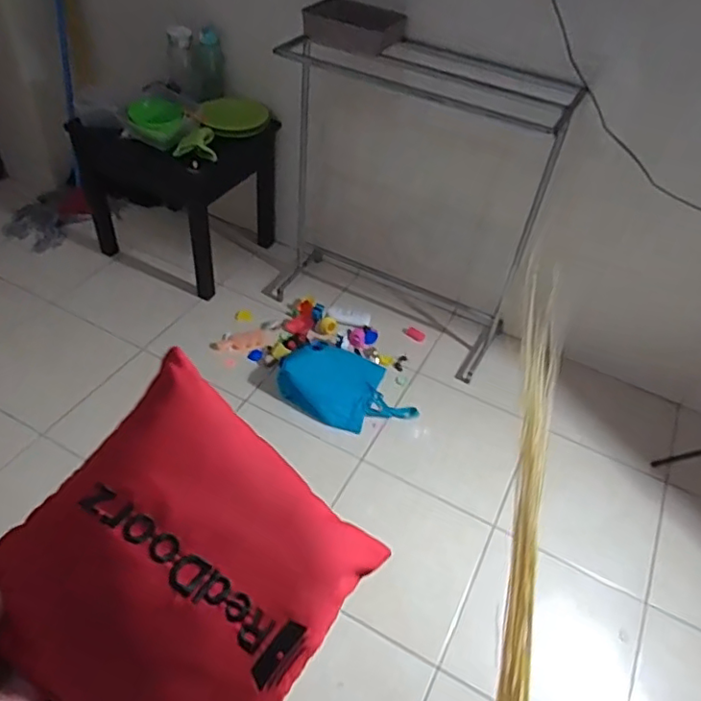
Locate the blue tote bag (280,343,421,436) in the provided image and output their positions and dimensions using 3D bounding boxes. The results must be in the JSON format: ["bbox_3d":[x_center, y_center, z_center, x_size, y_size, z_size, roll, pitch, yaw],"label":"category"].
[{"bbox_3d":[-0.010,0.115,1.829,0.430,0.067,0.275,16,47,9],"label":"blue tote bag"}]

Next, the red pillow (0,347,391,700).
[{"bbox_3d":[-0.122,0.176,0.441,0.245,0.073,0.255,39,66,-9],"label":"red pillow"}]

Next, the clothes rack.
[{"bbox_3d":[0.156,-0.450,1.819,0.802,0.877,0.359,22,48,15],"label":"clothes rack"}]

